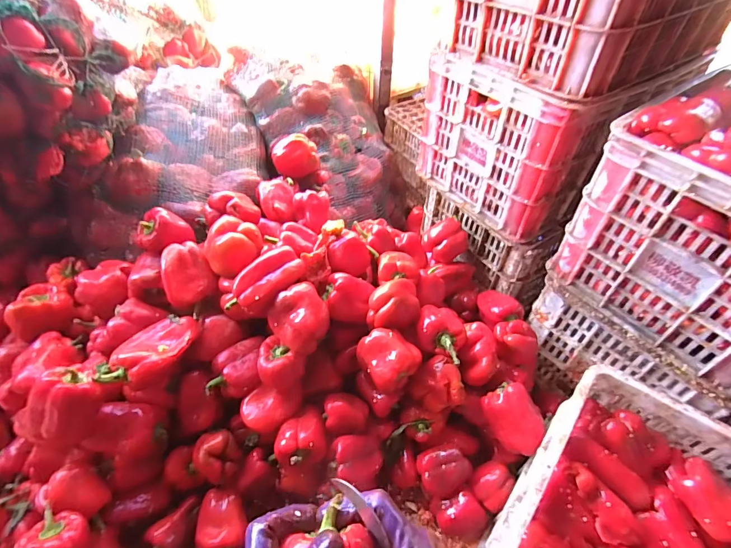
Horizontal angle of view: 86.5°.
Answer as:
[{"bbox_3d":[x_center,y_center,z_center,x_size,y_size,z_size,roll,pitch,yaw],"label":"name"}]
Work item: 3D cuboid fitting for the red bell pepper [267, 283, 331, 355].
[{"bbox_3d":[-0.107,0.072,0.664,0.092,0.069,0.093,34,56,27],"label":"red bell pepper"}]

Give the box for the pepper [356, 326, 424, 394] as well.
[{"bbox_3d":[0.043,0.153,0.701,0.096,0.088,0.090,1,48,-1],"label":"pepper"}]

